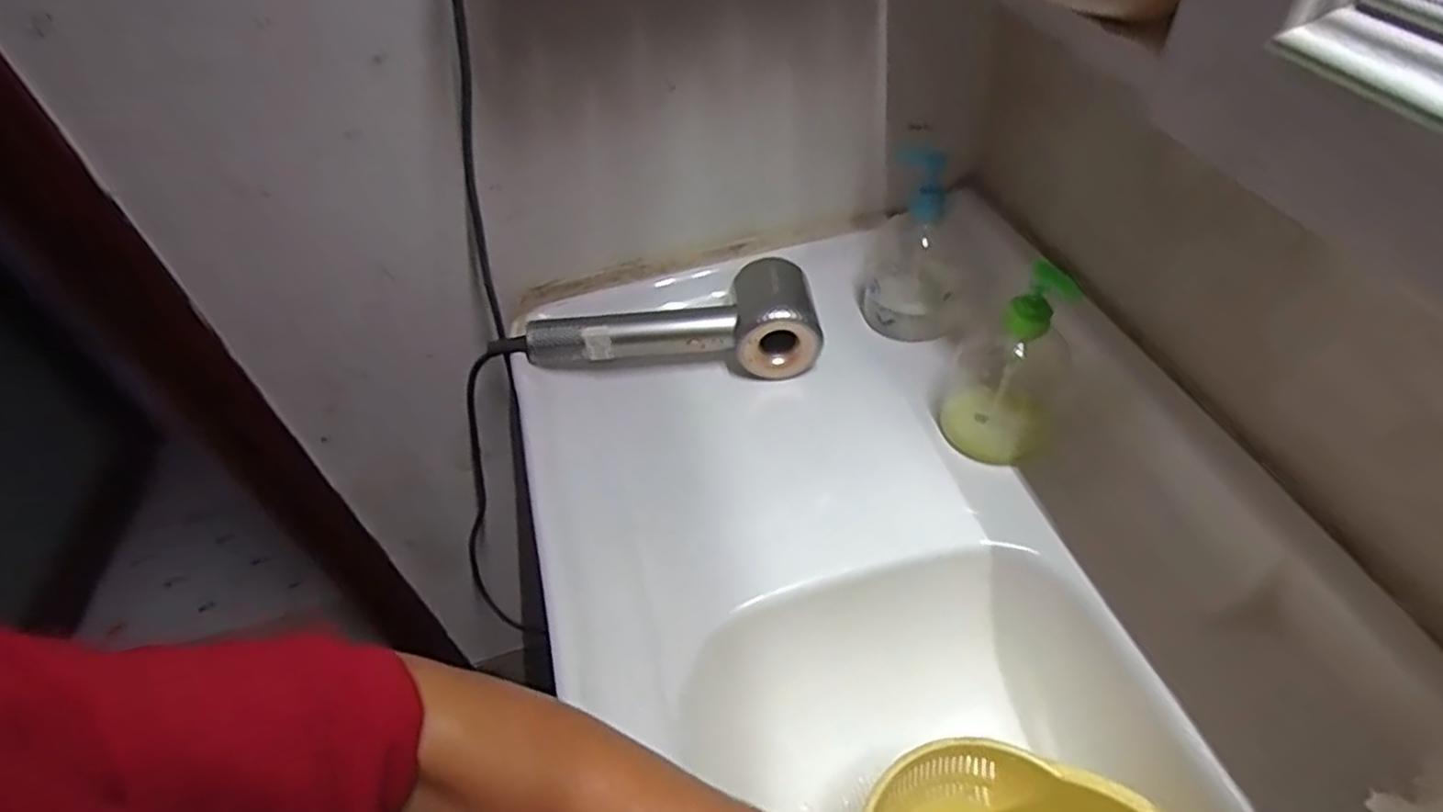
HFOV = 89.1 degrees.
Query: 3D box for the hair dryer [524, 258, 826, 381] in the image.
[{"bbox_3d":[-0.041,-0.080,0.667,0.260,0.067,0.098,1,47,7],"label":"hair dryer"}]

